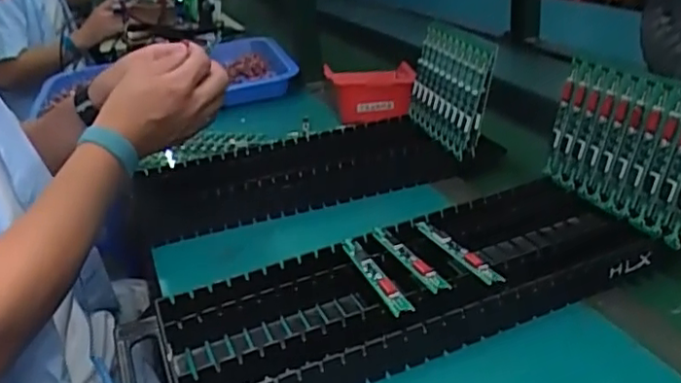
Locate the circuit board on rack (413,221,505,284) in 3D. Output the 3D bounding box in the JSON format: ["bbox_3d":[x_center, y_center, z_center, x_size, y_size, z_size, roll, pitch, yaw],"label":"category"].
[{"bbox_3d":[0.092,0.046,0.514,0.018,0.013,0.106,-16,27,-20],"label":"circuit board on rack"}]

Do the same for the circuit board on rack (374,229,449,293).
[{"bbox_3d":[0.052,0.051,0.513,0.014,0.007,0.105,-17,28,-21],"label":"circuit board on rack"}]

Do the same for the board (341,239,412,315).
[{"bbox_3d":[0.024,0.063,0.495,0.015,0.012,0.104,-16,27,-19],"label":"board"}]

